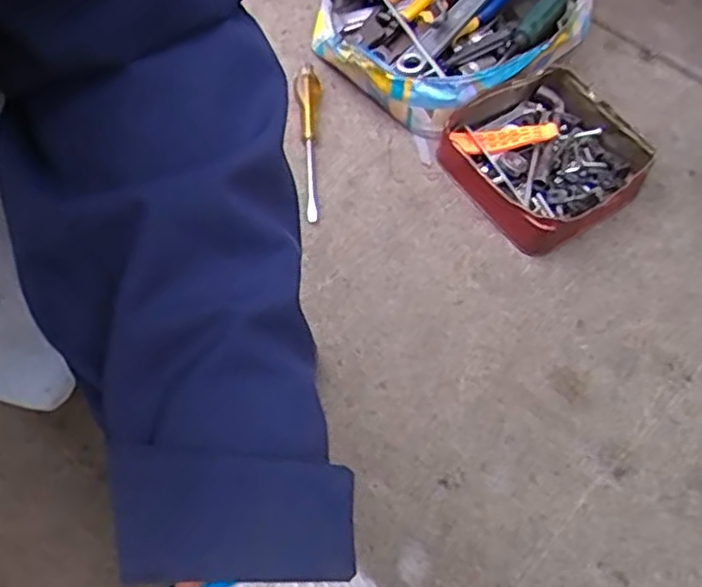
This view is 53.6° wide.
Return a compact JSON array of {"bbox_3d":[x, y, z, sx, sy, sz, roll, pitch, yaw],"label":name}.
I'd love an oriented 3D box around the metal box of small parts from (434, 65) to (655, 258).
[{"bbox_3d":[0.186,-0.136,0.670,0.156,0.049,0.172,-28,65,-21],"label":"metal box of small parts"}]

